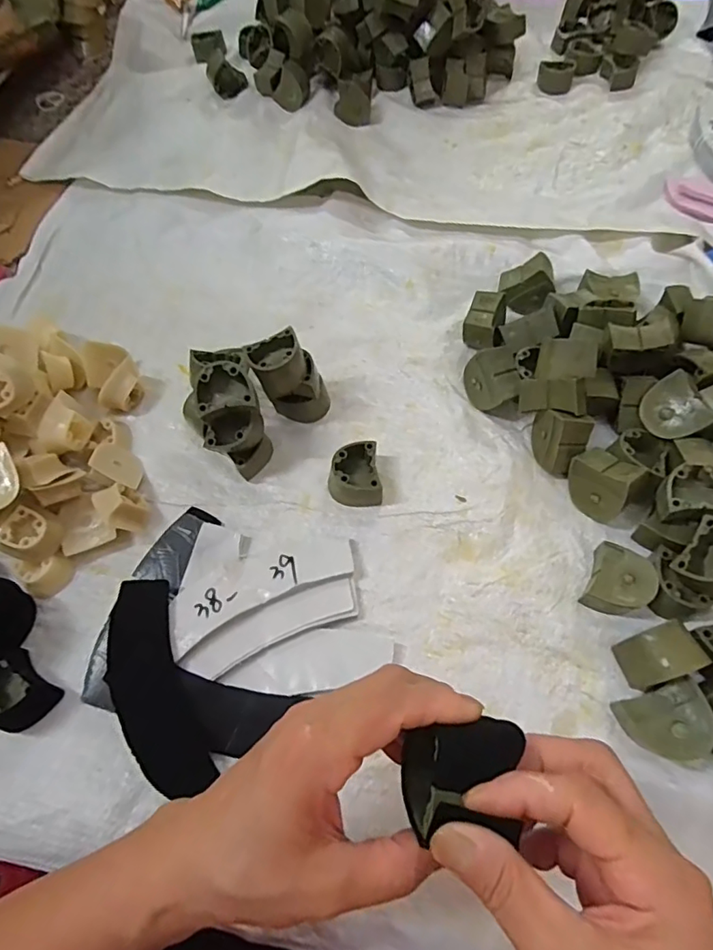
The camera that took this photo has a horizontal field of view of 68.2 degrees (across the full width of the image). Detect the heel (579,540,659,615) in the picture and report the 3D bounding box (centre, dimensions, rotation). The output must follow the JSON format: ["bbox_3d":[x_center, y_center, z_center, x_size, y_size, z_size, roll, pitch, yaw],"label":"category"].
[{"bbox_3d":[0.191,0.077,0.381,0.039,0.026,0.045,22,65,14],"label":"heel"}]

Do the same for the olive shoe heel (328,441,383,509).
[{"bbox_3d":[-0.003,0.001,0.437,0.042,0.032,0.049,-7,62,-1],"label":"olive shoe heel"}]

